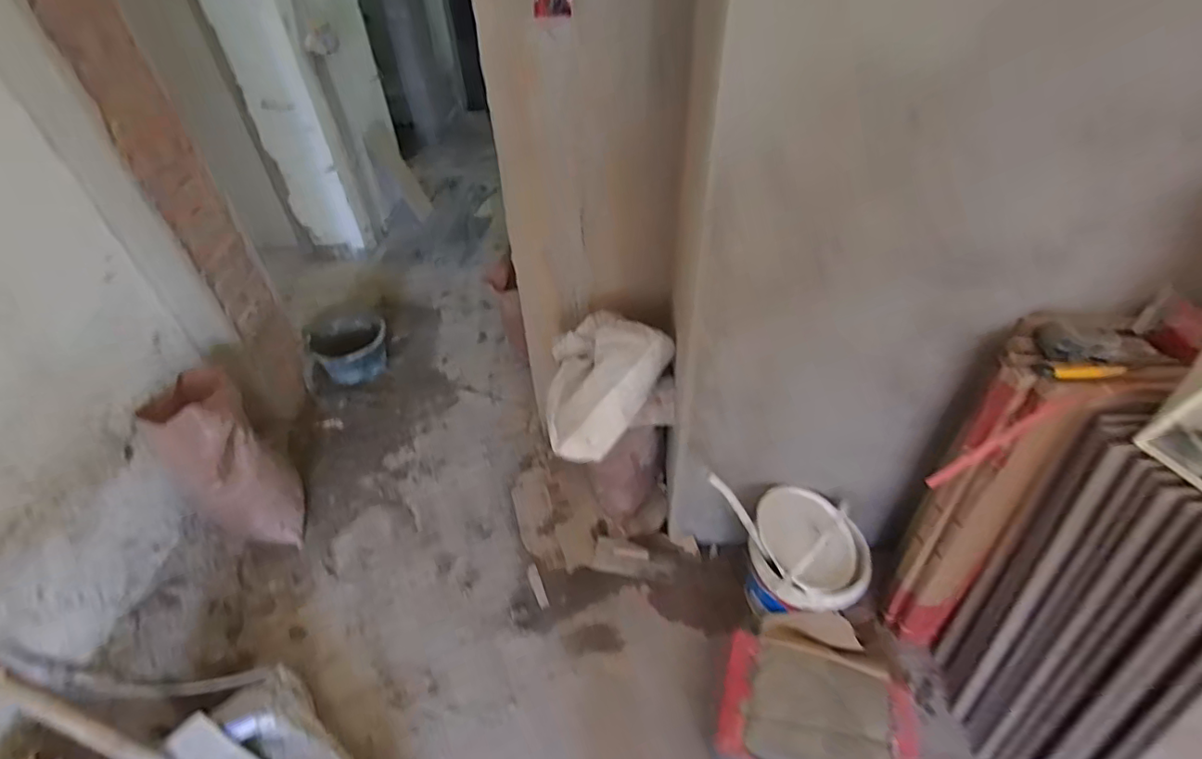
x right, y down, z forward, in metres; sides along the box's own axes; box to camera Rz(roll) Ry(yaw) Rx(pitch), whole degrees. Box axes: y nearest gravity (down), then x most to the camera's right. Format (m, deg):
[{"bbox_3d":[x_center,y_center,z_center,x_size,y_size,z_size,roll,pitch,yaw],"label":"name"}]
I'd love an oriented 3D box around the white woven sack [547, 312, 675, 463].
[{"bbox_3d":[-0.017,0.003,1.374,0.306,0.247,0.243,-35,53,-30],"label":"white woven sack"}]

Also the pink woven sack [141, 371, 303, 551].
[{"bbox_3d":[-1.001,0.245,1.506,0.219,0.525,0.191,-37,28,-31],"label":"pink woven sack"}]

